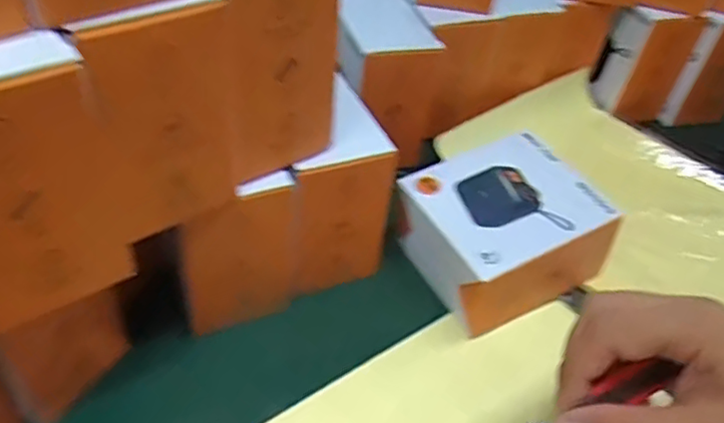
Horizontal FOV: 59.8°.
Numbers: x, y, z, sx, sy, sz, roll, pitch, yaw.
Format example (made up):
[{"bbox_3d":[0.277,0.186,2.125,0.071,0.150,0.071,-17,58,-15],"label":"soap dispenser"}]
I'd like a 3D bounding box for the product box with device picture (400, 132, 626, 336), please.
[{"bbox_3d":[0.097,0.015,0.435,0.115,0.074,0.107,-18,50,-23],"label":"product box with device picture"}]

